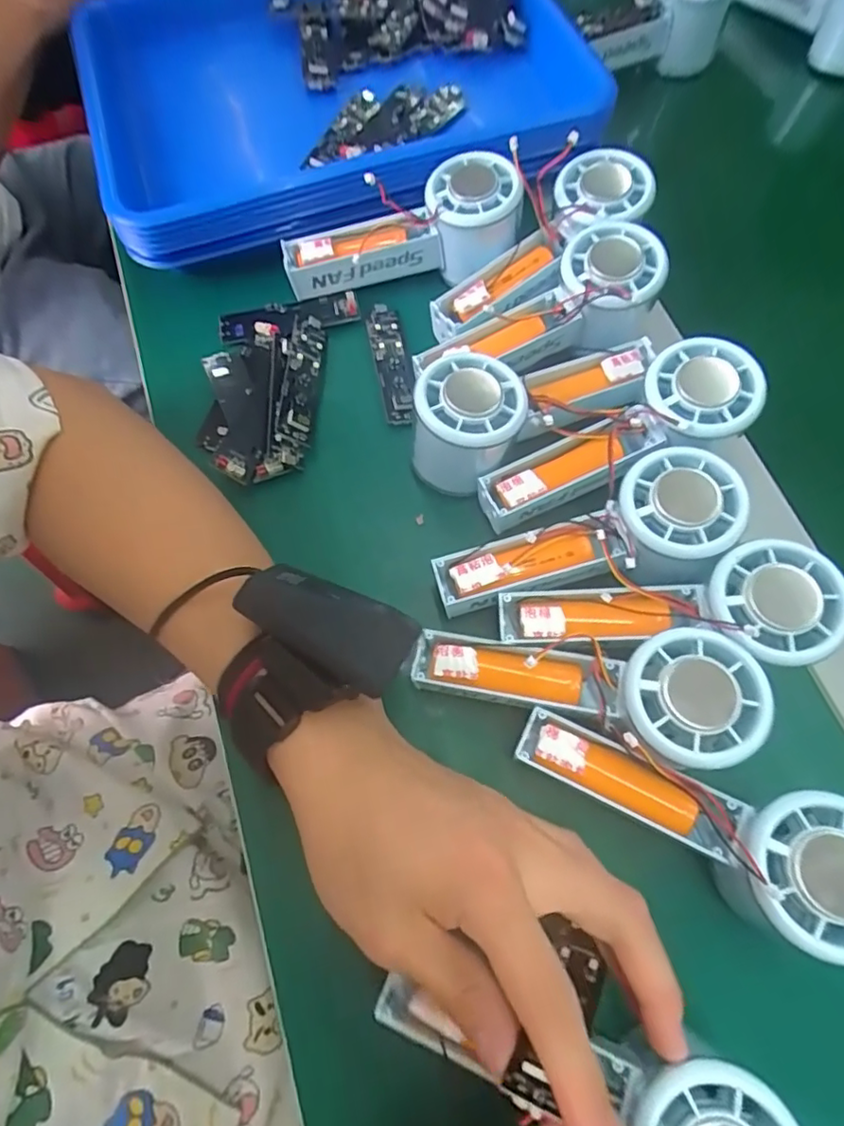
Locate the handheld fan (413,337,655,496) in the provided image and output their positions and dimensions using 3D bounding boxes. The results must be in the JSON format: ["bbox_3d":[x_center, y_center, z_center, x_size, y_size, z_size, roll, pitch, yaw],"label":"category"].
[{"bbox_3d":[0.064,-0.092,0.329,0.151,0.056,0.057,-26,71,-9],"label":"handheld fan"}]

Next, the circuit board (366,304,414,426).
[{"bbox_3d":[-0.018,-0.126,0.370,0.022,0.010,0.089,-10,69,-3],"label":"circuit board"}]

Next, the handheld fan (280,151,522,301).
[{"bbox_3d":[-0.011,-0.206,0.380,0.150,0.051,0.056,-12,69,11],"label":"handheld fan"}]

